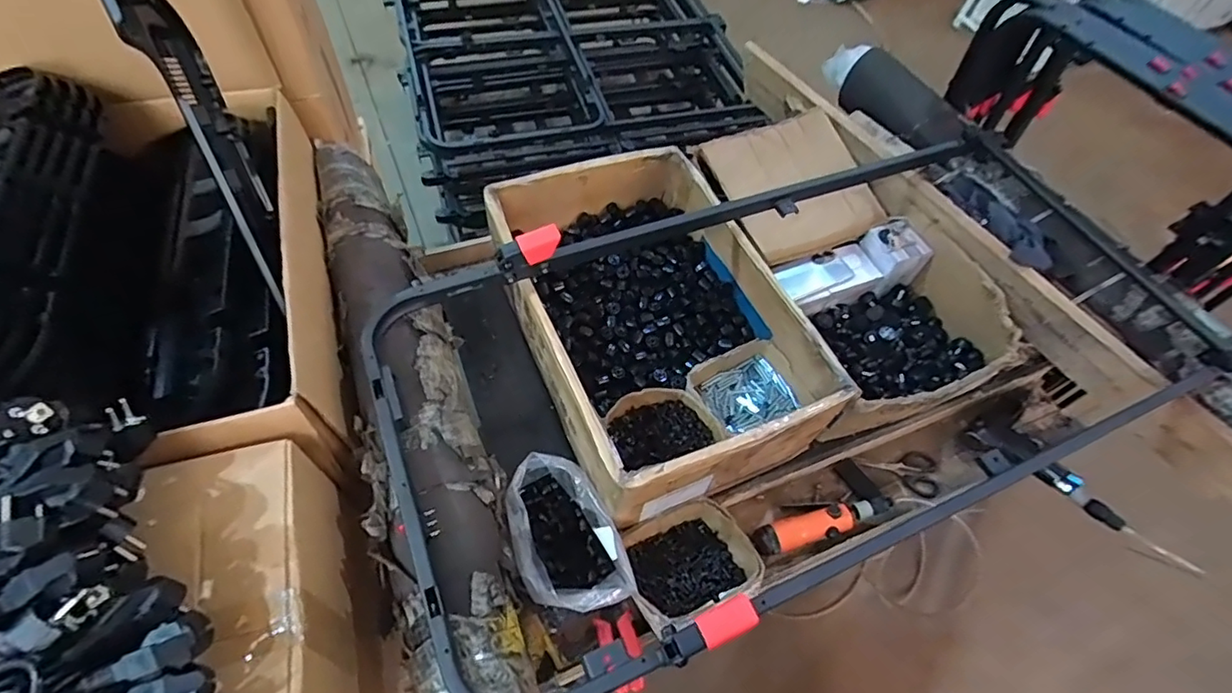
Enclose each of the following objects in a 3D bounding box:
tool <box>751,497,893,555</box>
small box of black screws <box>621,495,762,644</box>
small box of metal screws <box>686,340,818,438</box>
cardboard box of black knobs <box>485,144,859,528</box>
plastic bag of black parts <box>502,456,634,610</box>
[{"bbox_3d":[0.295,0.256,0.822,0.212,0.047,0.046,-12,59,-12],"label":"tool"},{"bbox_3d":[0.091,0.276,0.733,0.159,0.072,0.134,-20,61,-17],"label":"small box of black screws"},{"bbox_3d":[0.191,0.072,0.850,0.151,0.067,0.127,-23,62,-19],"label":"small box of metal screws"},{"bbox_3d":[0.047,-0.049,0.861,0.355,0.151,0.534,-20,61,-17],"label":"cardboard box of black knobs"},{"bbox_3d":[-0.065,0.237,0.708,0.121,0.099,0.188,-20,61,-17],"label":"plastic bag of black parts"}]

